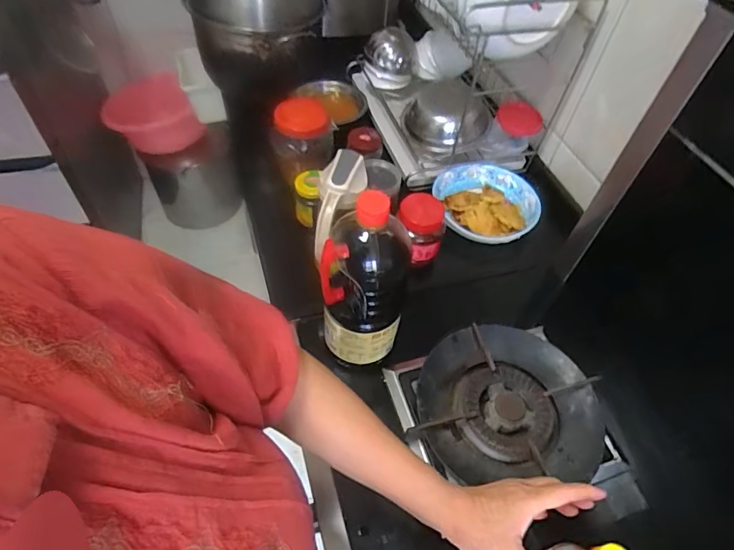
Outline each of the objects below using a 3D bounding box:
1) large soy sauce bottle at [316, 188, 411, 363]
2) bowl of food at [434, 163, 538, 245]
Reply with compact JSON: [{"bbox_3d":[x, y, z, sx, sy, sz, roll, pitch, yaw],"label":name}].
[{"bbox_3d":[-0.002,0.008,0.565,0.100,0.252,0.089,12,52,4],"label":"large soy sauce bottle"},{"bbox_3d":[0.228,-0.132,0.856,0.190,0.044,0.178,3,52,-3],"label":"bowl of food"}]

